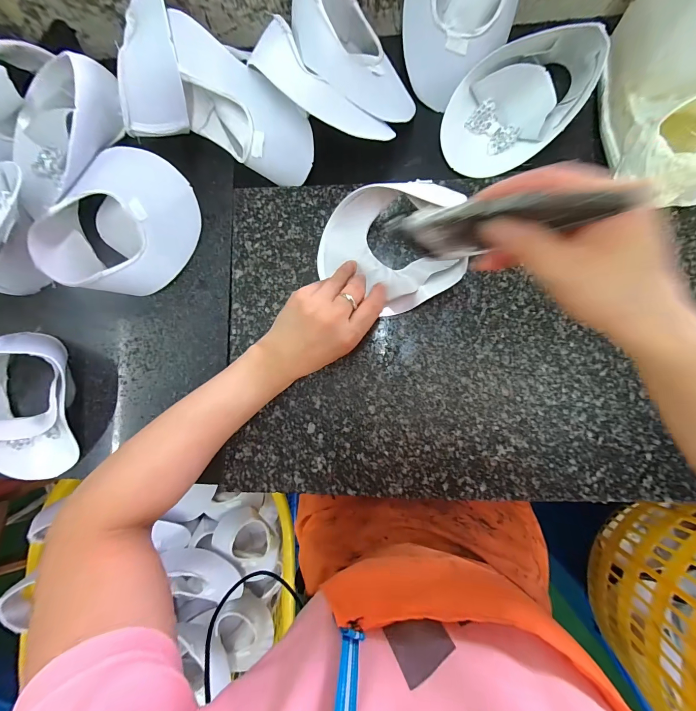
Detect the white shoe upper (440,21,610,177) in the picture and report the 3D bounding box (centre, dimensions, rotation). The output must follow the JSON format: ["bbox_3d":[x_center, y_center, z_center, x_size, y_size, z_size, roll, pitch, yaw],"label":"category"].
[{"bbox_3d":[0.193,-0.281,0.352,0.176,0.046,0.111,-32,84,2],"label":"white shoe upper"}]

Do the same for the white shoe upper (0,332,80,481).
[{"bbox_3d":[-0.369,0.058,0.352,0.116,0.066,0.162,1,86,5],"label":"white shoe upper"}]

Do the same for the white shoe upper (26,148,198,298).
[{"bbox_3d":[-0.245,-0.139,0.353,0.111,0.070,0.166,44,91,6],"label":"white shoe upper"}]

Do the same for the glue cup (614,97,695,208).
[{"bbox_3d":[0.329,-0.198,0.315,0.095,0.057,0.097,-31,84,2],"label":"glue cup"}]

